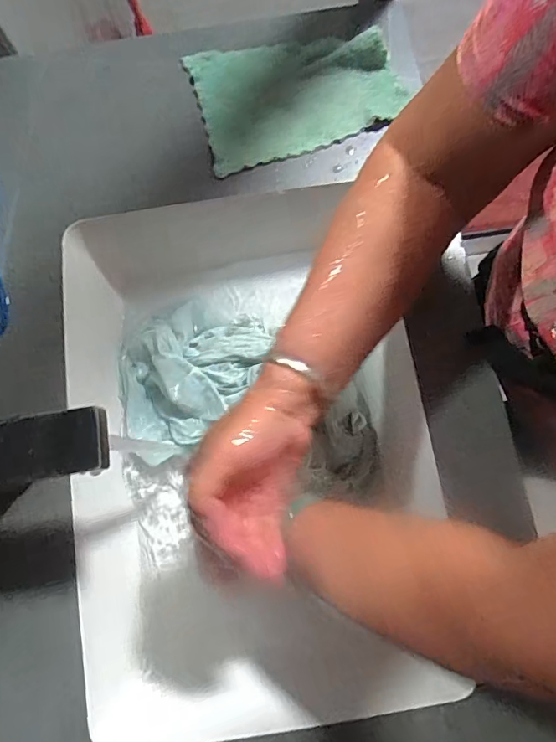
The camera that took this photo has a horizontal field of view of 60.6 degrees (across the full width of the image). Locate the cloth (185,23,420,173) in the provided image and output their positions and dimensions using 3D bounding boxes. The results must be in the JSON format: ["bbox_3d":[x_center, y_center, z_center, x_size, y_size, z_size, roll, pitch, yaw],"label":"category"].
[{"bbox_3d":[0.020,-0.303,0.508,0.211,0.037,0.145,-13,78,-1],"label":"cloth"}]

